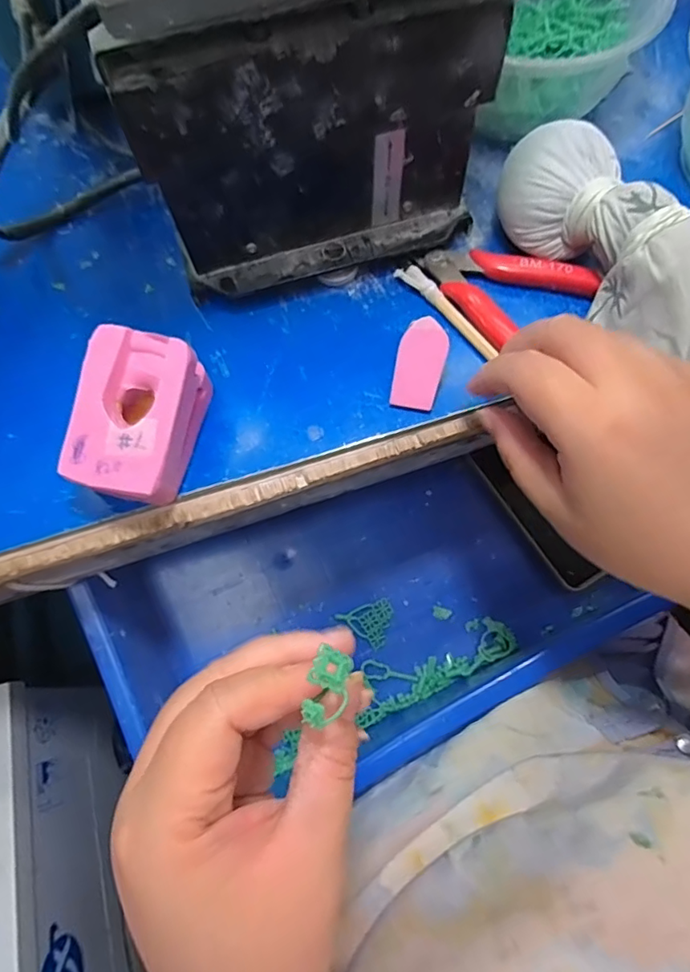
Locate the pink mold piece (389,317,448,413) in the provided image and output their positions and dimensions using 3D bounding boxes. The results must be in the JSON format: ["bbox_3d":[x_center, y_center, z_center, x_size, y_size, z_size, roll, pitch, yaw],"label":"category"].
[{"bbox_3d":[0.036,-0.059,0.259,0.022,0.004,0.042,9,100,4],"label":"pink mold piece"}]

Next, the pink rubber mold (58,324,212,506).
[{"bbox_3d":[-0.095,-0.029,0.245,0.047,0.046,0.070,15,71,8],"label":"pink rubber mold"}]

